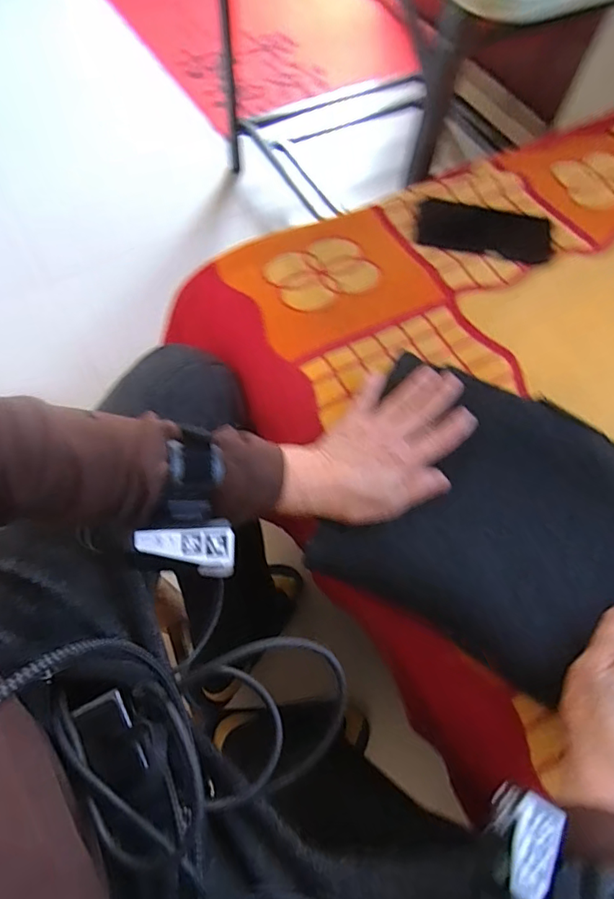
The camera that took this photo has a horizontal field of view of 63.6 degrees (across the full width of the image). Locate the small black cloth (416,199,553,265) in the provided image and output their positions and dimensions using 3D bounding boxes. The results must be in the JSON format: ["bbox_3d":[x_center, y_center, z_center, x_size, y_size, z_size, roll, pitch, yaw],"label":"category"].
[{"bbox_3d":[0.222,-0.273,0.616,0.163,0.010,0.078,12,65,3],"label":"small black cloth"}]

